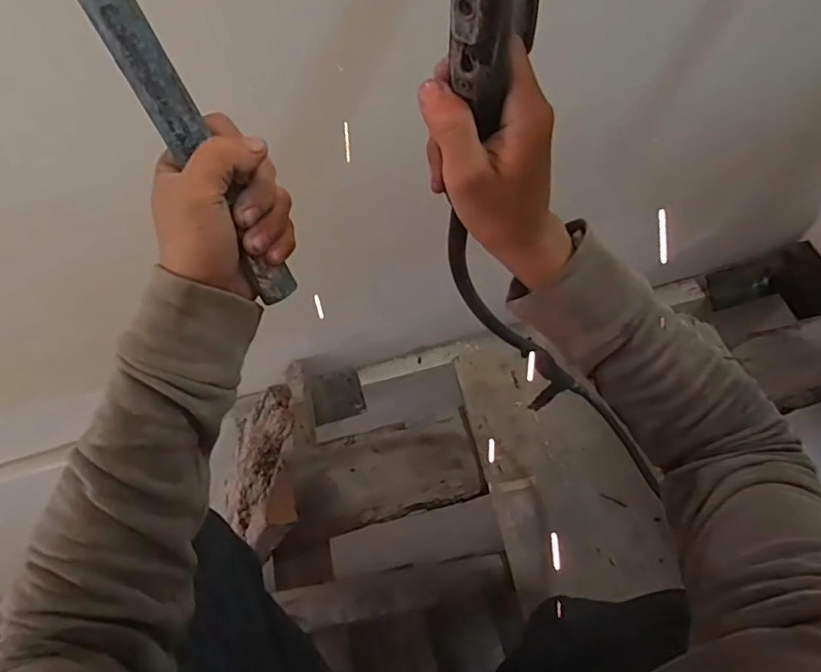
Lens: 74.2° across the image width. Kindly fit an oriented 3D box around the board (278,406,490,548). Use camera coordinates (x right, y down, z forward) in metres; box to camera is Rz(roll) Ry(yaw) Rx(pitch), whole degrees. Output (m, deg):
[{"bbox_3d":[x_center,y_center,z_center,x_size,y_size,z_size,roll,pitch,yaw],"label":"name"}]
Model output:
[{"bbox_3d":[-0.038,0.194,0.775,0.271,0.031,0.128,-13,57,-7],"label":"board"}]

